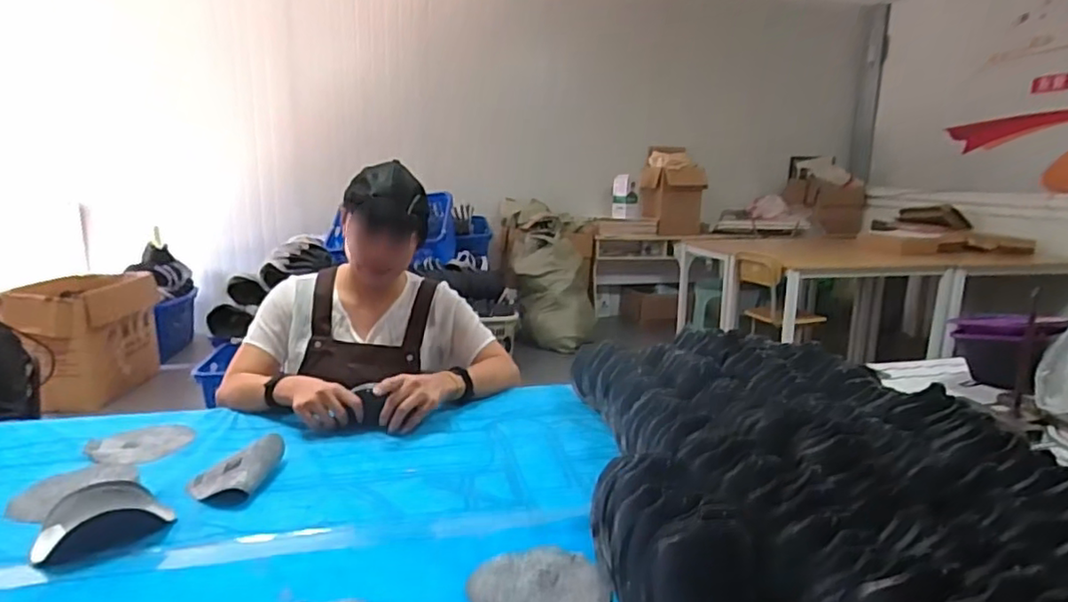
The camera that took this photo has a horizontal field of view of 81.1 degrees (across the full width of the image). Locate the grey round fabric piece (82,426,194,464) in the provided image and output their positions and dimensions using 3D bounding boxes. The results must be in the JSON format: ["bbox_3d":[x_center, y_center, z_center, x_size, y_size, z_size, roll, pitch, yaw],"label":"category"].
[{"bbox_3d":[-0.620,0.224,0.992,0.113,0.009,0.135,11,16,40],"label":"grey round fabric piece"}]

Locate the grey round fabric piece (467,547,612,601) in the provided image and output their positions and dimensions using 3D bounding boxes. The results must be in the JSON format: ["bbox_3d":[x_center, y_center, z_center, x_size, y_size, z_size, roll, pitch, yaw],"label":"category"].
[{"bbox_3d":[0.005,0.299,0.655,0.137,0.007,0.137,-1,12,0],"label":"grey round fabric piece"}]

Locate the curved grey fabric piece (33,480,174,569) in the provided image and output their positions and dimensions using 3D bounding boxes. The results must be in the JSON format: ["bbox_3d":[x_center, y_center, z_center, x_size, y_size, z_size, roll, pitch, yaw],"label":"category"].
[{"bbox_3d":[-0.521,0.257,0.751,0.131,0.036,0.130,-11,16,-38],"label":"curved grey fabric piece"}]

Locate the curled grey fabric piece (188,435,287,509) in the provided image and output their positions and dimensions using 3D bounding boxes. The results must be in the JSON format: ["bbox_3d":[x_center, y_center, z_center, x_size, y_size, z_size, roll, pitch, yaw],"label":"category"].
[{"bbox_3d":[-0.417,0.235,0.877,0.094,0.033,0.144,-1,12,0],"label":"curled grey fabric piece"}]

